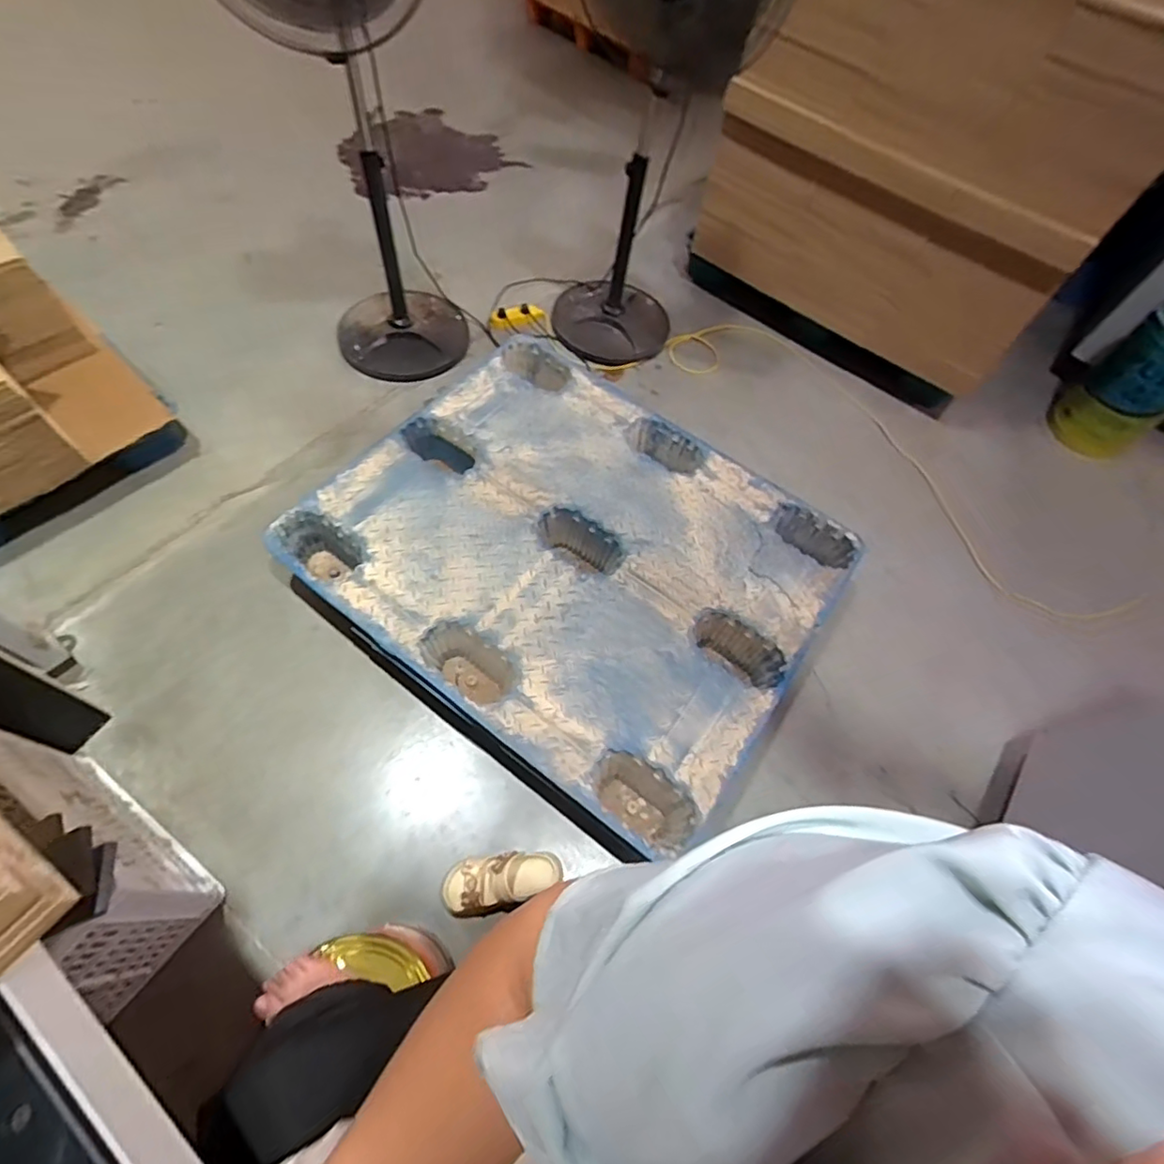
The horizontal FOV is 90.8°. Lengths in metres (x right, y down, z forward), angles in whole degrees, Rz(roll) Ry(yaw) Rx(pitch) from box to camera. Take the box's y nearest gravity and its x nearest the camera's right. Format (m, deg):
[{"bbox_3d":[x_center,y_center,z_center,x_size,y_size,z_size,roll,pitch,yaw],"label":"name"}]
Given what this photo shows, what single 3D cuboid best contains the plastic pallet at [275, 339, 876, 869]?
[{"bbox_3d":[-0.019,-0.090,1.519,1.227,0.191,1.033,36,63,12],"label":"plastic pallet"}]

